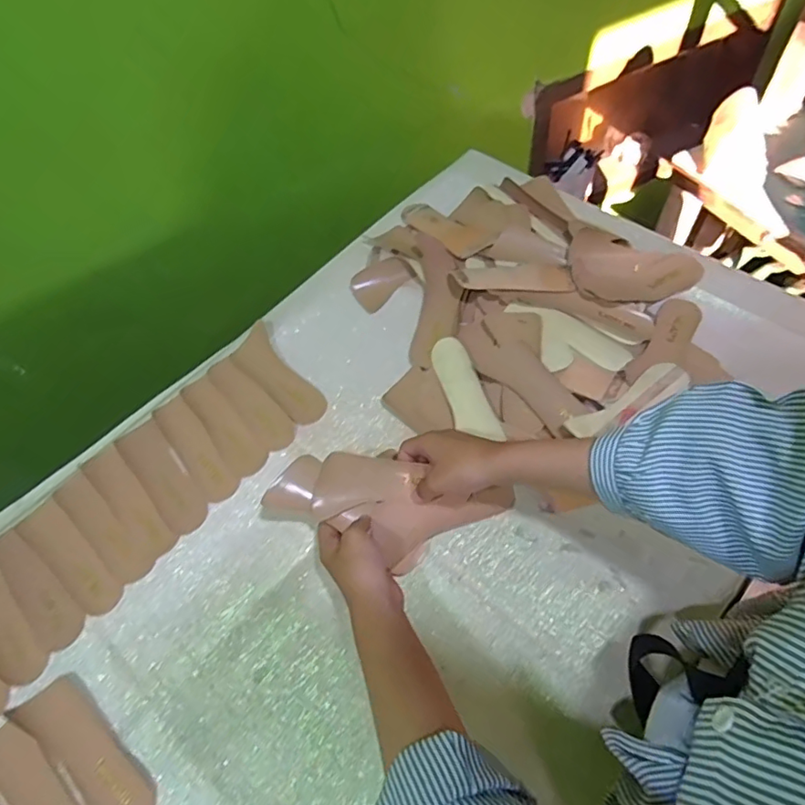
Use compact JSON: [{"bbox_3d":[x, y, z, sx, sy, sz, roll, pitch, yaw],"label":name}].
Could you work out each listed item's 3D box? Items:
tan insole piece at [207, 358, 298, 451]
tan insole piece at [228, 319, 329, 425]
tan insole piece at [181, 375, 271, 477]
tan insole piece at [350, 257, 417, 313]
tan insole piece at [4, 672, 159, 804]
[{"bbox_3d":[-0.175,0.000,0.661,0.046,0.011,0.141,-38,65,-19],"label":"tan insole piece"},{"bbox_3d":[-0.151,-0.030,0.678,0.056,0.007,0.151,-37,69,-12],"label":"tan insole piece"},{"bbox_3d":[-0.205,0.026,0.649,0.041,0.007,0.143,-36,69,-20],"label":"tan insole piece"},{"bbox_3d":[-0.029,-0.157,0.729,0.080,0.006,0.056,-44,73,-10],"label":"tan insole piece"},{"bbox_3d":[-0.268,0.299,0.483,0.147,0.005,0.051,35,62,18],"label":"tan insole piece"}]

